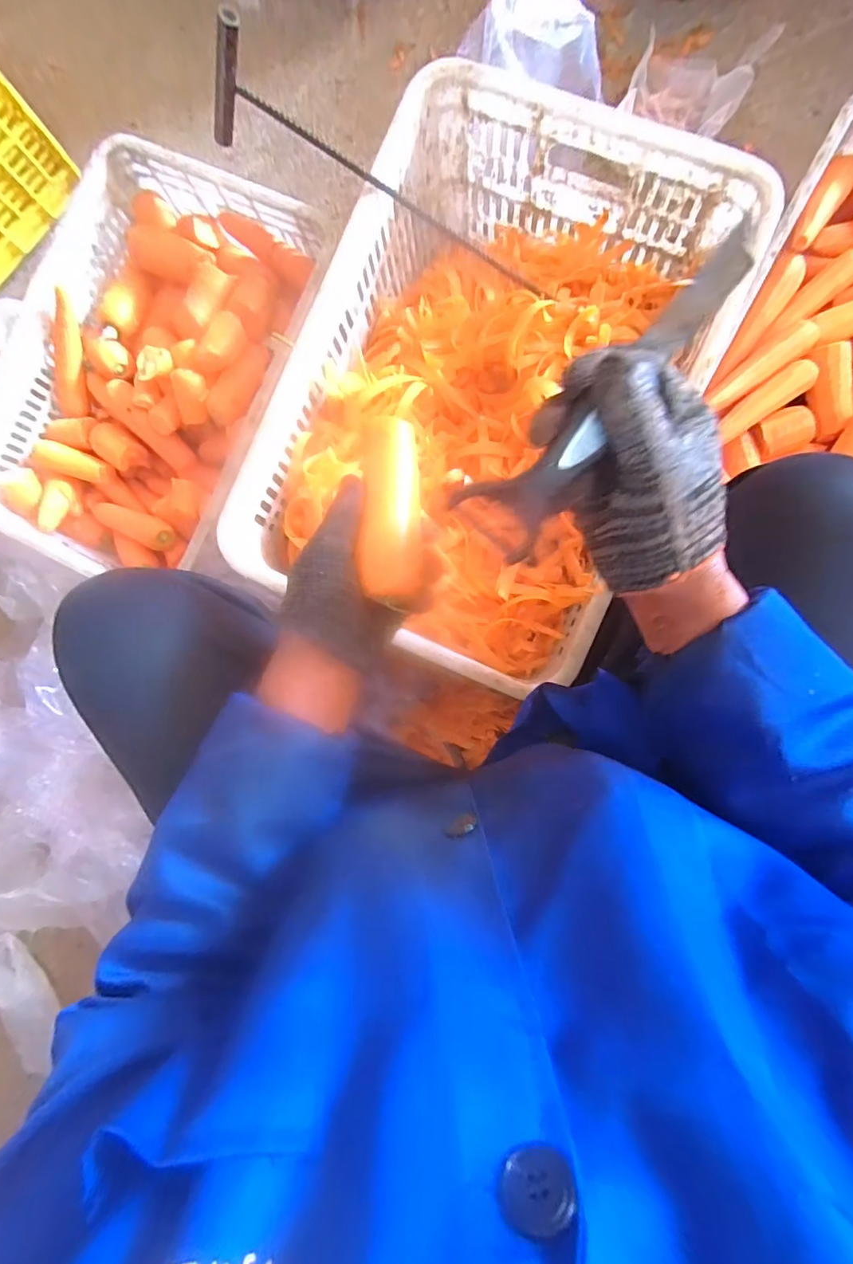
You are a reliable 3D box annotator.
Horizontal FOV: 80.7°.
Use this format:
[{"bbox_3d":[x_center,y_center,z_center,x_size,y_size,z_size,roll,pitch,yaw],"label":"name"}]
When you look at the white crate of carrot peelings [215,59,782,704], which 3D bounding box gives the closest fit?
[{"bbox_3d":[0.073,-0.277,0.623,0.413,0.210,0.598,24,92,6],"label":"white crate of carrot peelings"}]

